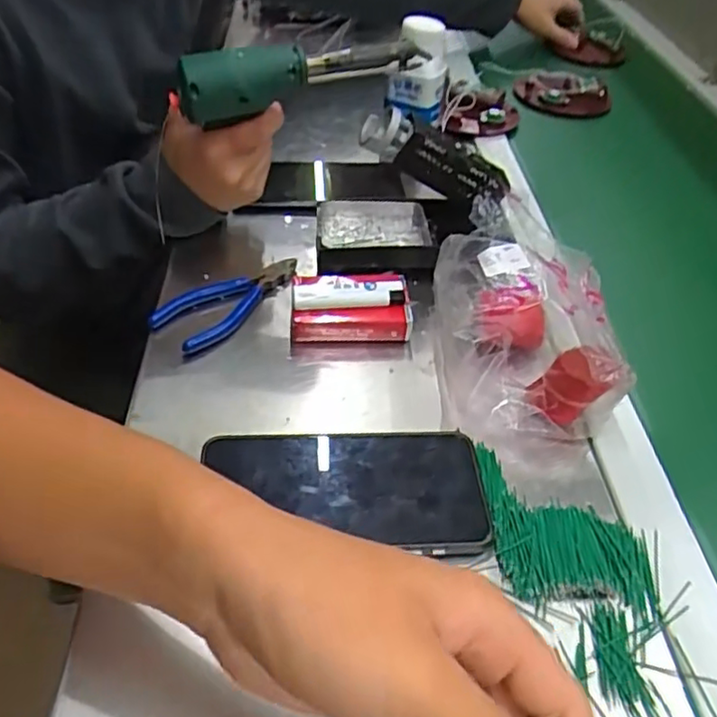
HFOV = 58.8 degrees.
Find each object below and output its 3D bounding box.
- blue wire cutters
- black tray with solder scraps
[{"bbox_3d":[-0.099,-0.047,0.490,0.049,0.018,0.117,32,51,25],"label":"blue wire cutters"},{"bbox_3d":[0.014,-0.101,0.537,0.096,0.024,0.084,0,45,-5],"label":"black tray with solder scraps"}]

